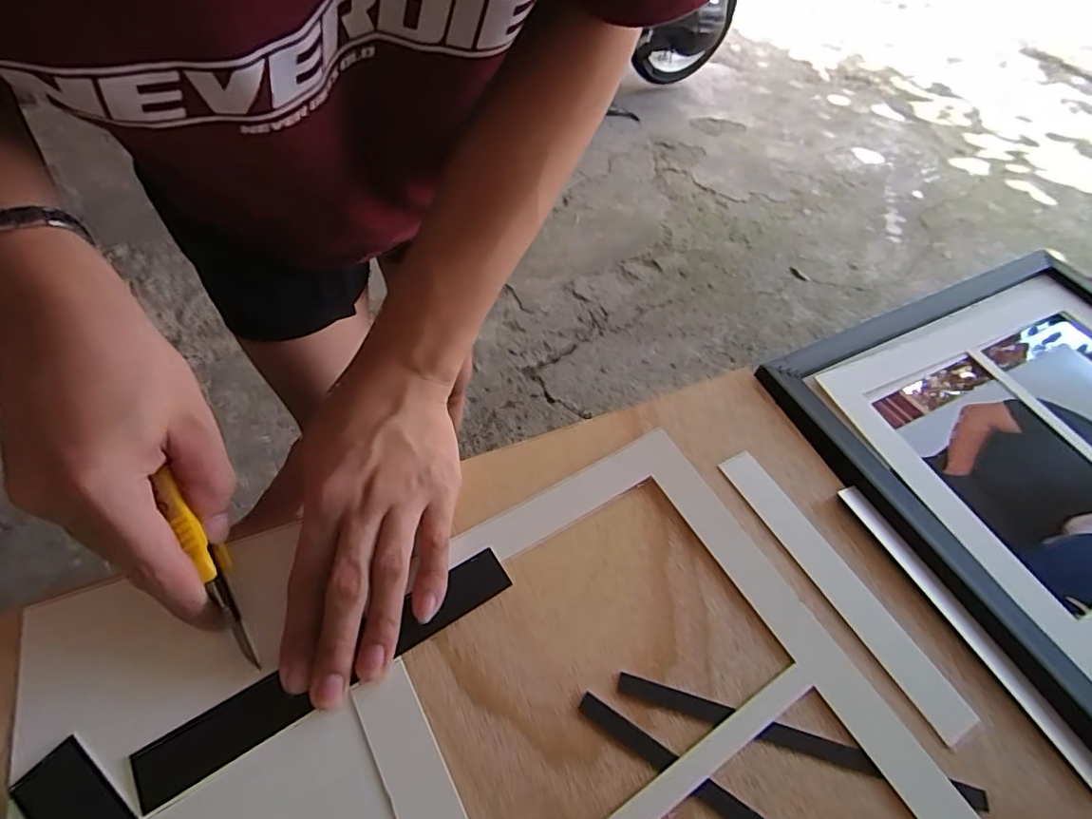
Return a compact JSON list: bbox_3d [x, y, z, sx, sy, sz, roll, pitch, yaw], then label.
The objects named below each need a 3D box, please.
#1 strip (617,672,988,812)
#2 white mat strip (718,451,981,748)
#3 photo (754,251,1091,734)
[{"bbox_3d":[0.119,0.159,0.257,0.173,0.006,0.010,15,53,6],"label":"strip"},{"bbox_3d":[0.164,0.095,0.303,0.028,0.004,0.173,-21,58,-20],"label":"white mat strip"},{"bbox_3d":[0.380,0.026,0.378,0.362,0.034,0.309,-23,59,-21],"label":"photo"}]

